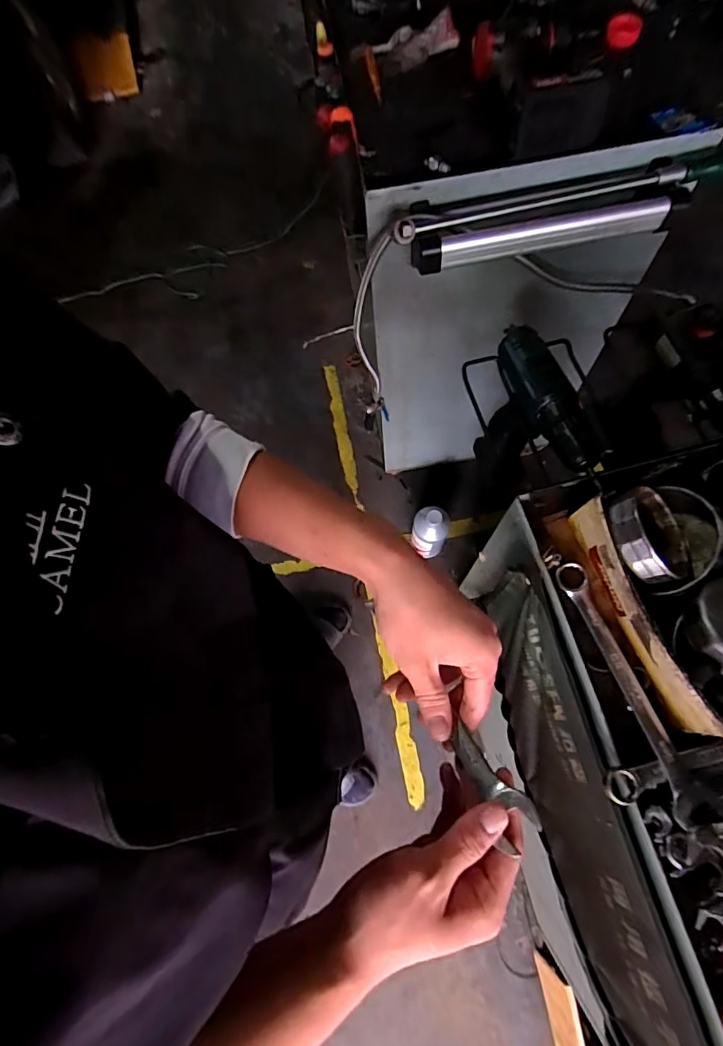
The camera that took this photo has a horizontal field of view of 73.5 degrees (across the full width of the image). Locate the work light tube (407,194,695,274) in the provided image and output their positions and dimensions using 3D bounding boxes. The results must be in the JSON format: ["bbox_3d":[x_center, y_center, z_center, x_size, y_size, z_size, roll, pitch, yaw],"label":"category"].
[{"bbox_3d":[0.244,-0.385,0.641,0.357,0.045,0.038,-9,71,1],"label":"work light tube"}]

